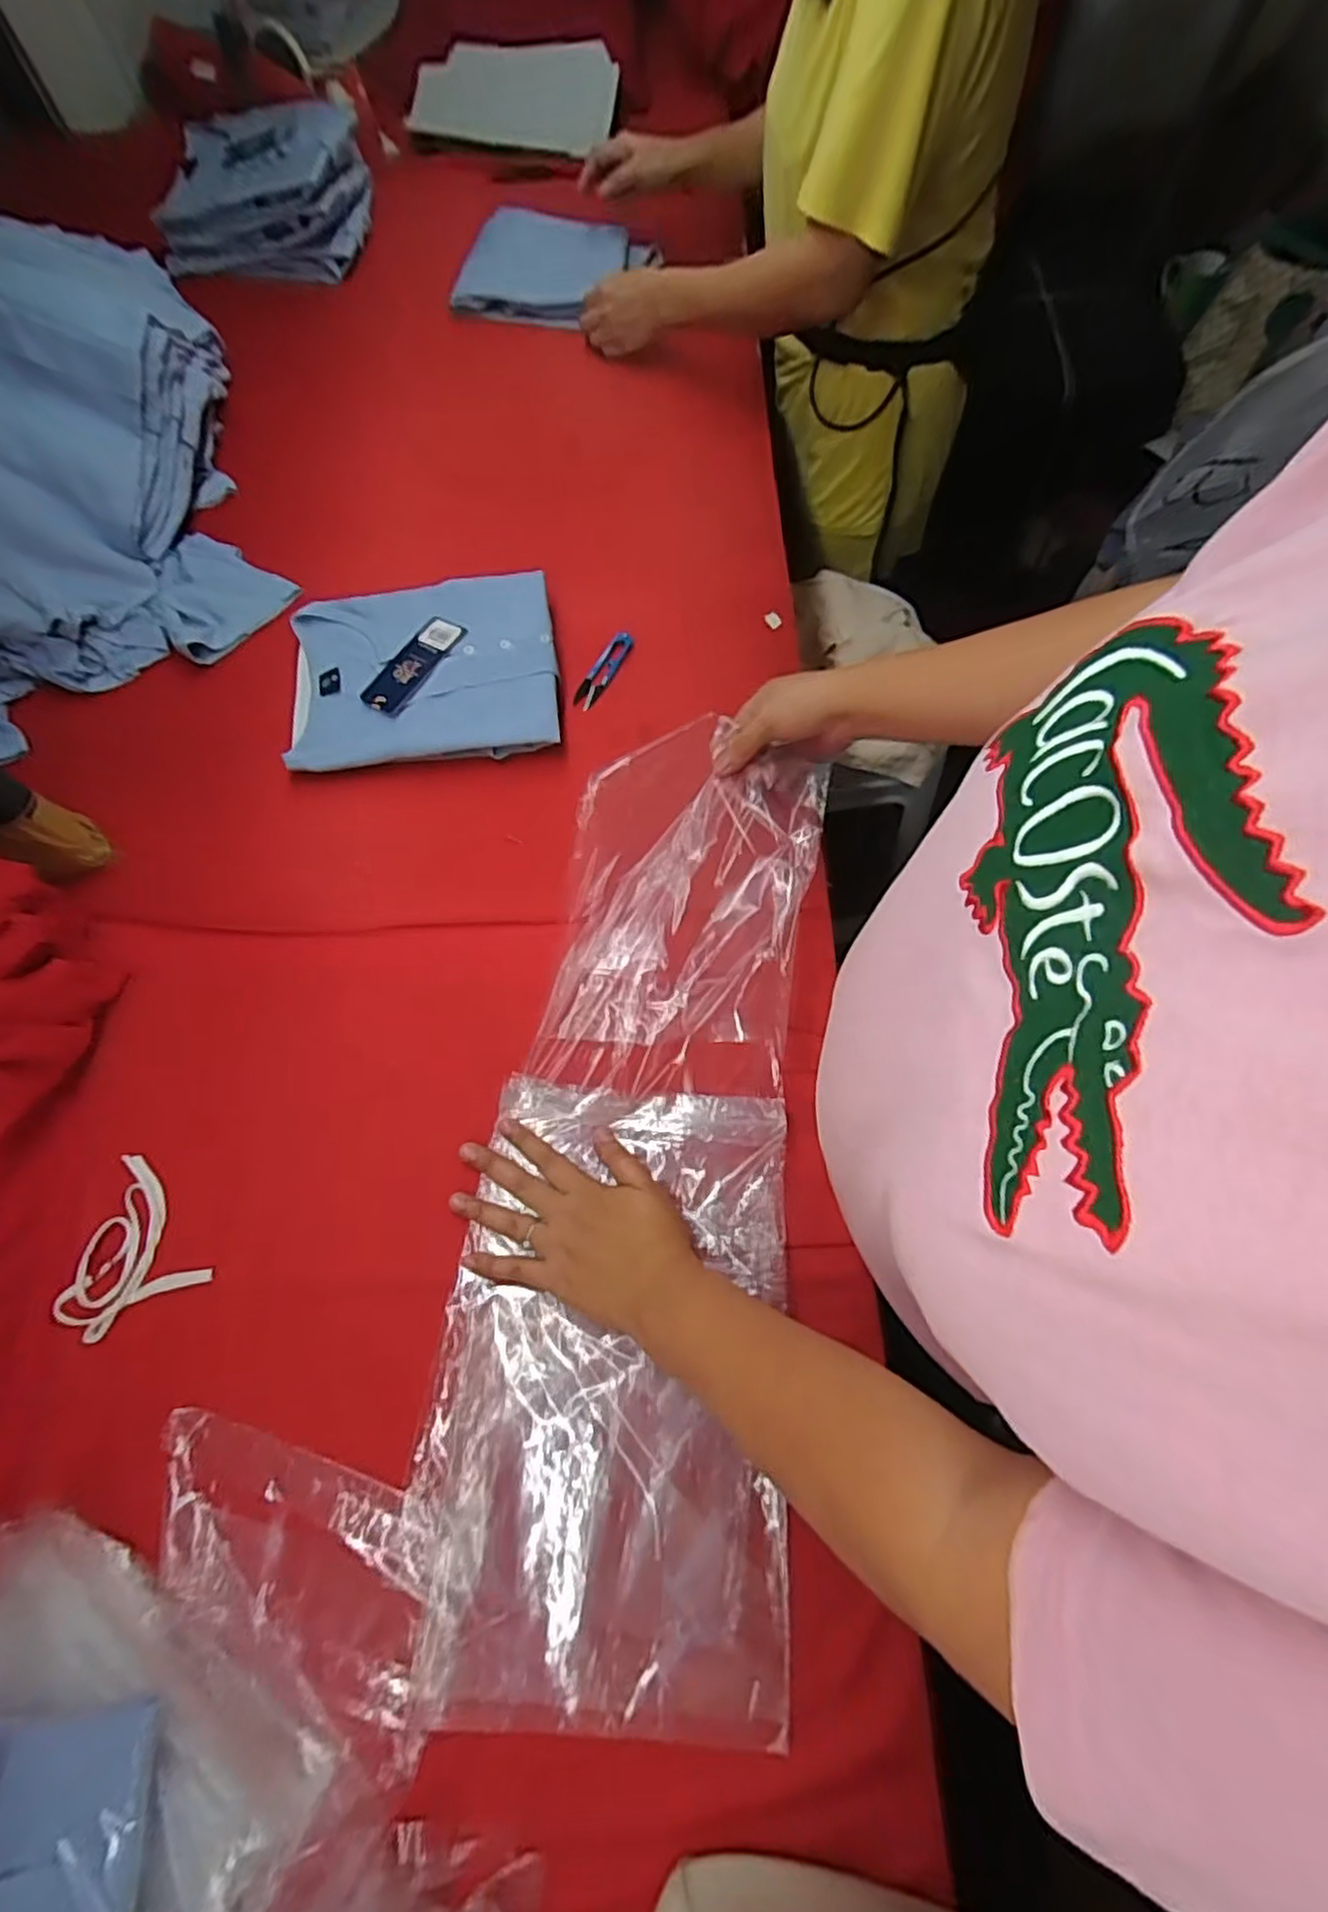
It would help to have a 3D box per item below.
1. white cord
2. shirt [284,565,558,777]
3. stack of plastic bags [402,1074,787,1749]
[{"bbox_3d":[-0.411,0.224,0.528,0.091,0.010,0.115,-40,74,-16],"label":"white cord"},{"bbox_3d":[-0.239,-0.284,0.707,0.260,0.042,0.207,-6,68,-4],"label":"shirt"},{"bbox_3d":[-0.037,0.288,0.494,0.241,0.026,0.386,4,68,0],"label":"stack of plastic bags"}]

